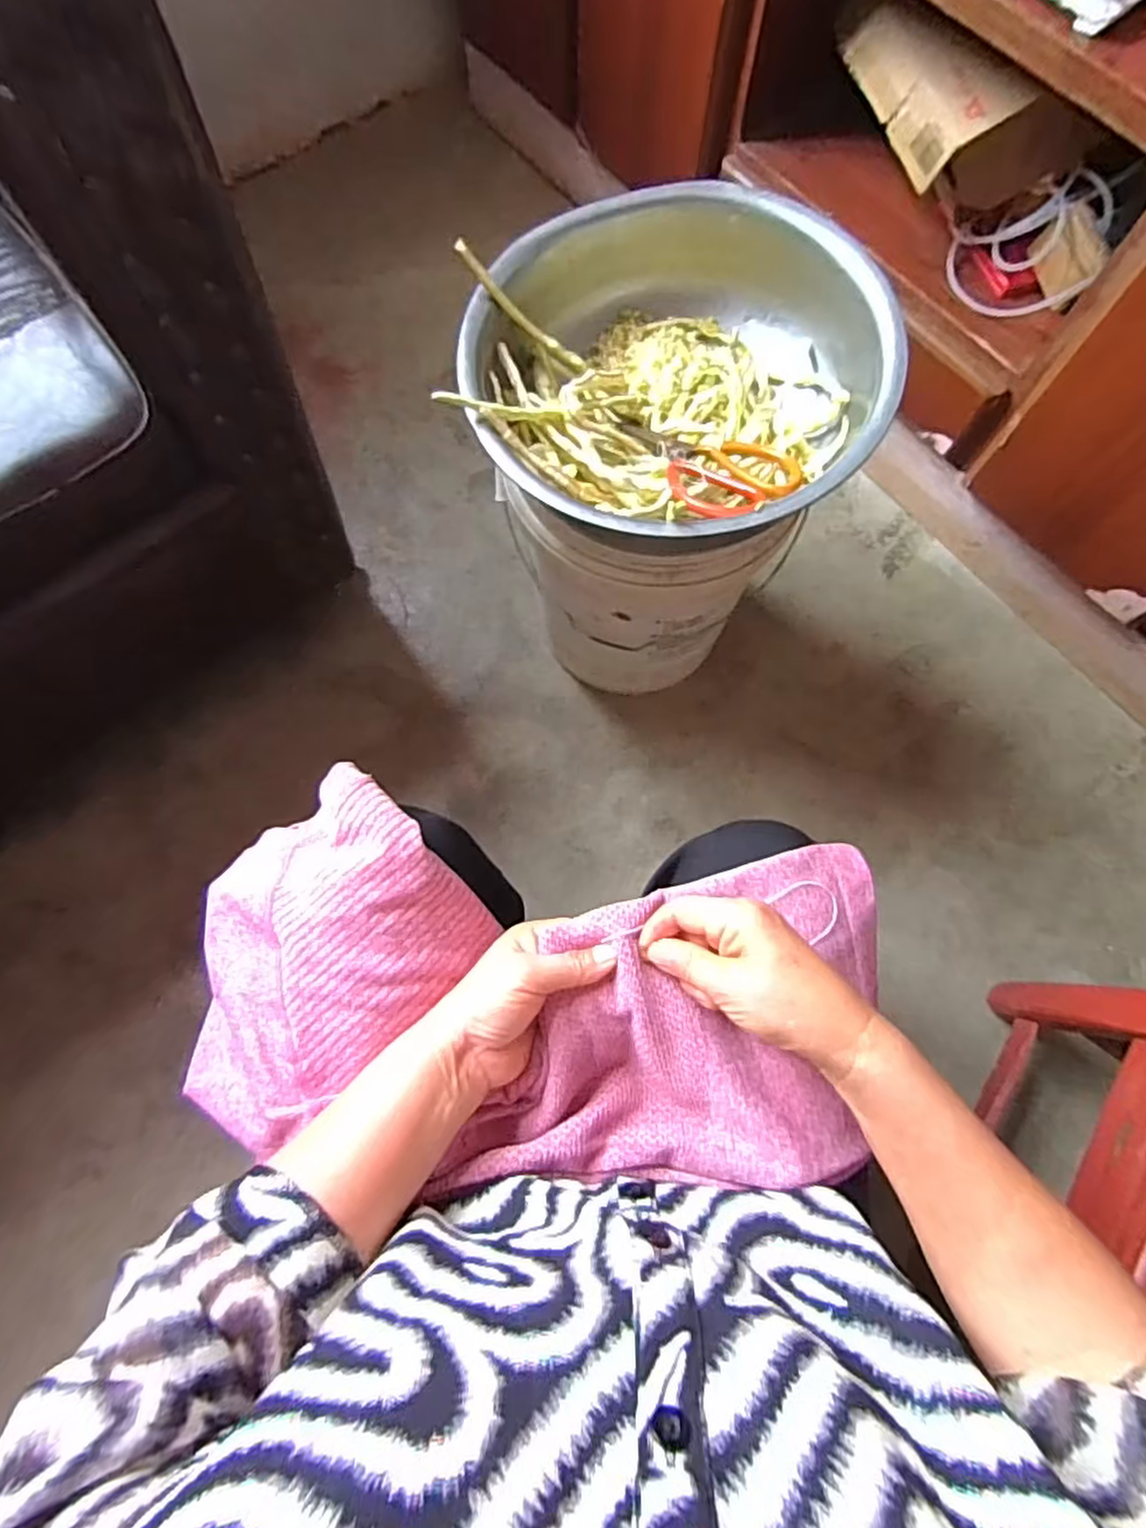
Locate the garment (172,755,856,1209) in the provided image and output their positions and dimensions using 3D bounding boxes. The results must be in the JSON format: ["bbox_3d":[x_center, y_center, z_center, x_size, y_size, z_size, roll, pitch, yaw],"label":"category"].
[{"bbox_3d":[-0.025,0.139,0.418,0.410,0.079,0.216,10,74,0],"label":"garment"}]

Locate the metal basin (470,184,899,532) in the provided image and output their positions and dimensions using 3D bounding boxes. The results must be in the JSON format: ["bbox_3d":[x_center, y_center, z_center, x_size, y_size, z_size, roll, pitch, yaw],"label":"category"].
[{"bbox_3d":[0.083,-0.319,0.570,0.320,0.098,0.329,0,73,0],"label":"metal basin"}]

